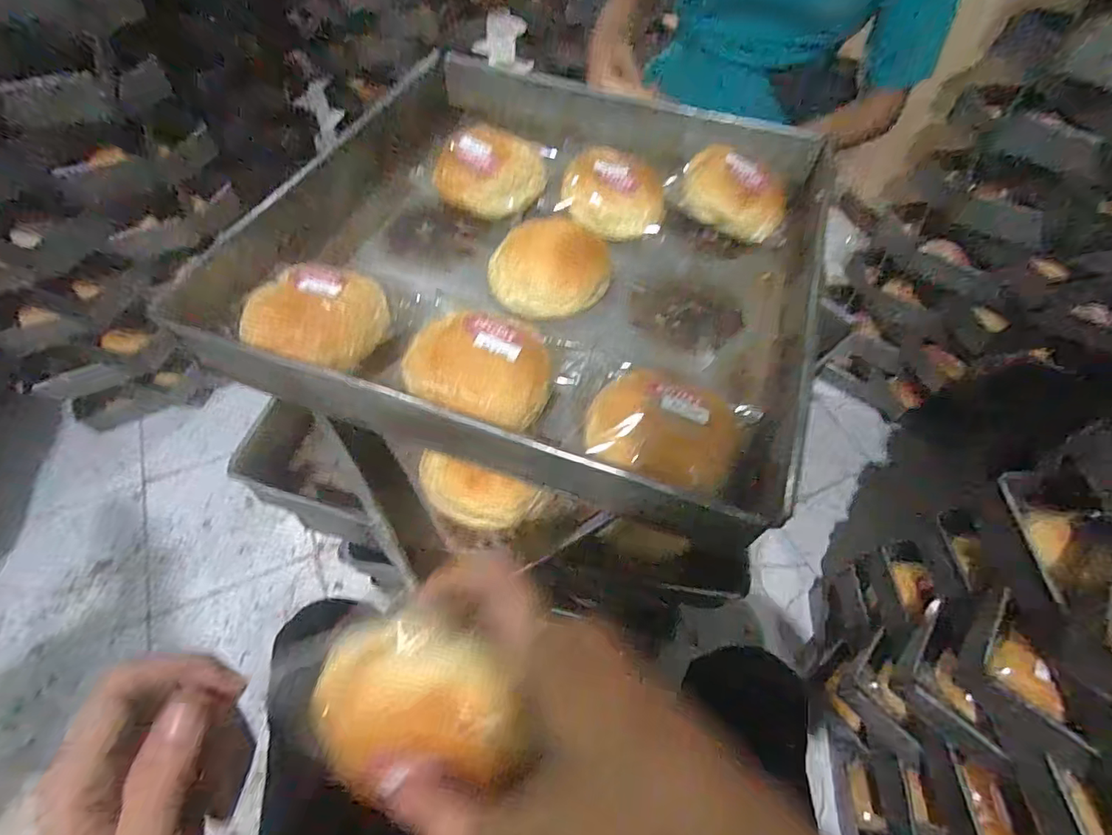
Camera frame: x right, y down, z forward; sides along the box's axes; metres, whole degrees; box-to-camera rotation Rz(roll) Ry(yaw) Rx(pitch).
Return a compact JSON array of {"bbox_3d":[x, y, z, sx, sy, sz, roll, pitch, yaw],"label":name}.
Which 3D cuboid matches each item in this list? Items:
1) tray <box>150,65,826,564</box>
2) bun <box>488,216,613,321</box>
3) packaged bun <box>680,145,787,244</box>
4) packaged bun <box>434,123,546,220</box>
[{"bbox_3d":[0.006,-0.142,0.428,0.396,0.065,0.384,15,57,6],"label":"tray"},{"bbox_3d":[-0.006,-0.126,0.423,0.104,0.040,0.081,6,57,0],"label":"bun"},{"bbox_3d":[0.162,-0.203,0.468,0.096,0.047,0.057,18,58,9],"label":"packaged bun"},{"bbox_3d":[-0.059,-0.220,0.459,0.092,0.040,0.070,8,57,2],"label":"packaged bun"}]

